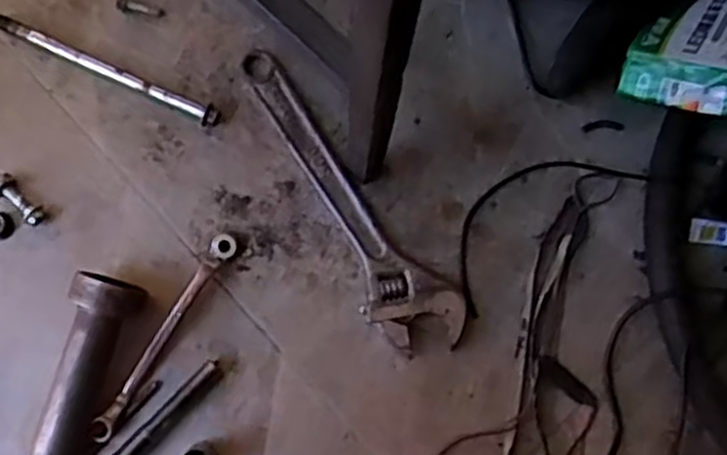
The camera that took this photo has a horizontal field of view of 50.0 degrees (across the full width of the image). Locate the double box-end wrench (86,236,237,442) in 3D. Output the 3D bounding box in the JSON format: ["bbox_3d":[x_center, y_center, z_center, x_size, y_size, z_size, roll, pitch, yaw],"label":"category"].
[{"bbox_3d":[-0.157,0.085,0.611,0.017,0.013,0.183,32,79,6],"label":"double box-end wrench"}]

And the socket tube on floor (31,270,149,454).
[{"bbox_3d":[-0.214,0.107,0.584,0.048,0.052,0.146,21,81,-1],"label":"socket tube on floor"}]

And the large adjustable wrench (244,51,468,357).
[{"bbox_3d":[-0.022,-0.018,0.636,0.065,0.023,0.280,-37,81,-9],"label":"large adjustable wrench"}]

